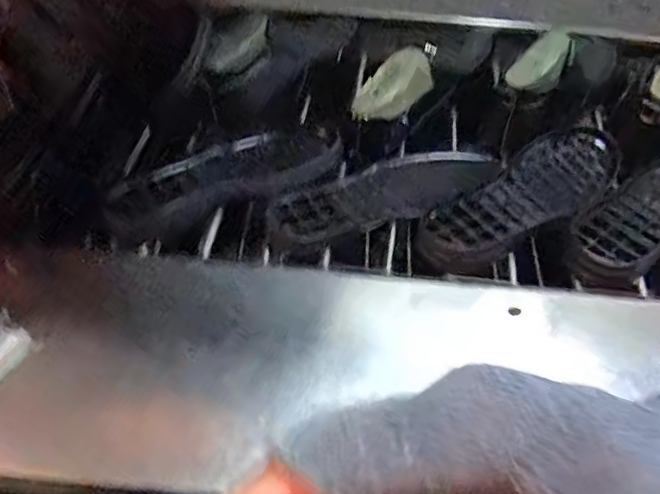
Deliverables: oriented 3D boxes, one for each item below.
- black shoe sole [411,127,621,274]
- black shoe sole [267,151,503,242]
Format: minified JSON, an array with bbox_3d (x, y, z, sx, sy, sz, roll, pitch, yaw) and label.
[{"bbox_3d":[0.215,-0.051,0.664,0.288,0.058,0.098,-31,58,-24],"label":"black shoe sole"},{"bbox_3d":[0.064,-0.064,0.682,0.263,0.029,0.109,-21,55,-18],"label":"black shoe sole"}]

